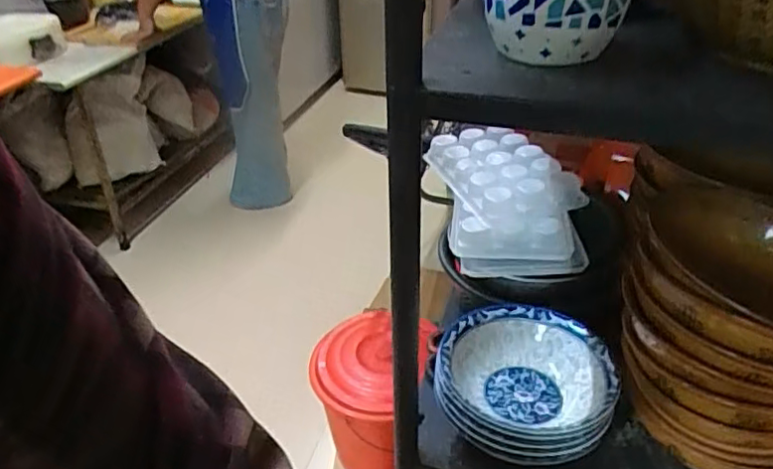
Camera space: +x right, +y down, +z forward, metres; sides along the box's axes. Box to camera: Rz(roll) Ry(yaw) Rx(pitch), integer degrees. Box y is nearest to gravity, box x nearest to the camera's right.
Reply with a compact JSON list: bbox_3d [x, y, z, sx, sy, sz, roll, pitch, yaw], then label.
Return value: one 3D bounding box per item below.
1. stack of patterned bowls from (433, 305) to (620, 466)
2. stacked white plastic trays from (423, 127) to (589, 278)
[{"bbox_3d":[0.140,0.156,0.650,0.181,0.079,0.173,10,36,16],"label":"stack of patterned bowls"},{"bbox_3d":[0.146,-0.049,0.762,0.151,0.084,0.223,-3,34,-3],"label":"stacked white plastic trays"}]

